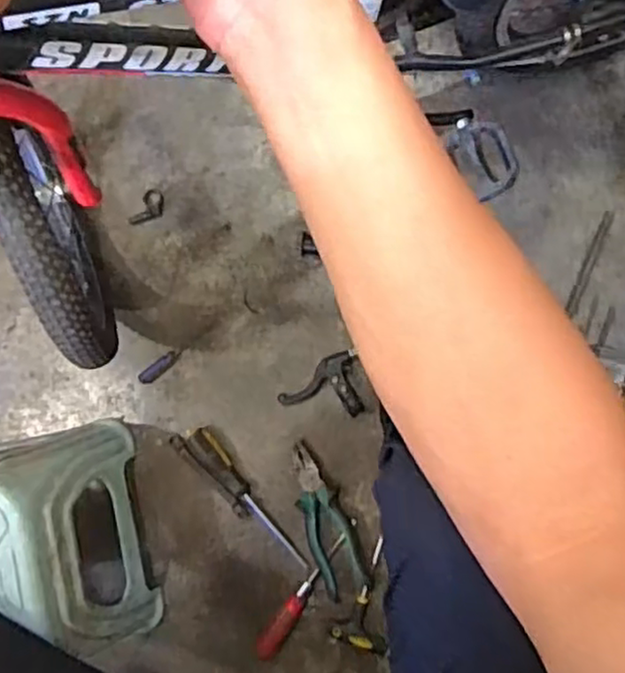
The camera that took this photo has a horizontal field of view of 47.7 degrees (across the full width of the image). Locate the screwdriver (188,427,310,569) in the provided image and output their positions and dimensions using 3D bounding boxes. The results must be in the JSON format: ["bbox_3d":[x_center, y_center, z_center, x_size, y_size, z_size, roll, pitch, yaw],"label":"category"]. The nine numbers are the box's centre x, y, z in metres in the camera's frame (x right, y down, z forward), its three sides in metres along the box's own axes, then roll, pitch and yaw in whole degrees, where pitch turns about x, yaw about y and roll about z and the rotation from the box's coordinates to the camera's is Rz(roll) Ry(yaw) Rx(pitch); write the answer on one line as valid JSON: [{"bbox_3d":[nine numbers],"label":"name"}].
[{"bbox_3d":[-0.079,0.204,0.889,0.026,0.024,0.217,-38,84,6],"label":"screwdriver"}]

